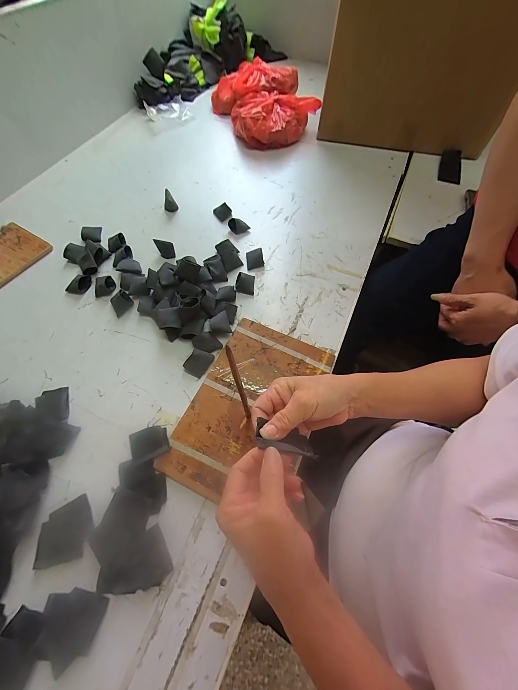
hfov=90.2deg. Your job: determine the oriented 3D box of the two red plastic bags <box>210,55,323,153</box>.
[{"bbox_3d":[0.021,-0.702,0.748,0.247,0.085,0.328,-23,66,-12],"label":"two red plastic bags"}]

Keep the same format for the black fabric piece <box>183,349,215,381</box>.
[{"bbox_3d":[-0.100,0.028,0.429,0.032,0.022,0.045,28,66,13],"label":"black fabric piece"}]

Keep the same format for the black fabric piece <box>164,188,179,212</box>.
[{"bbox_3d":[-0.207,-0.332,0.596,0.029,0.038,0.033,-20,65,-10],"label":"black fabric piece"}]

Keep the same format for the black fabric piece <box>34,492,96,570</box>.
[{"bbox_3d":[-0.246,0.239,0.326,0.069,0.004,0.063,-29,67,-14],"label":"black fabric piece"}]

